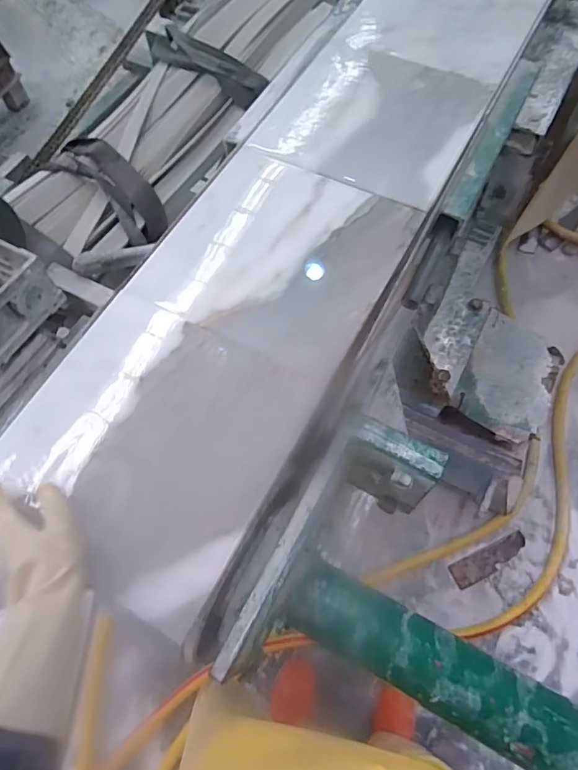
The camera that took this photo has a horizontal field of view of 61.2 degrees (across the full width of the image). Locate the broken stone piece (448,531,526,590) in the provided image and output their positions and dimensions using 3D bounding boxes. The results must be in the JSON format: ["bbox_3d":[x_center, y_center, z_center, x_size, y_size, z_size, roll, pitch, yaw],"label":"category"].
[{"bbox_3d":[0.500,0.433,1.218,0.204,0.019,0.061,-25,70,-9],"label":"broken stone piece"}]

